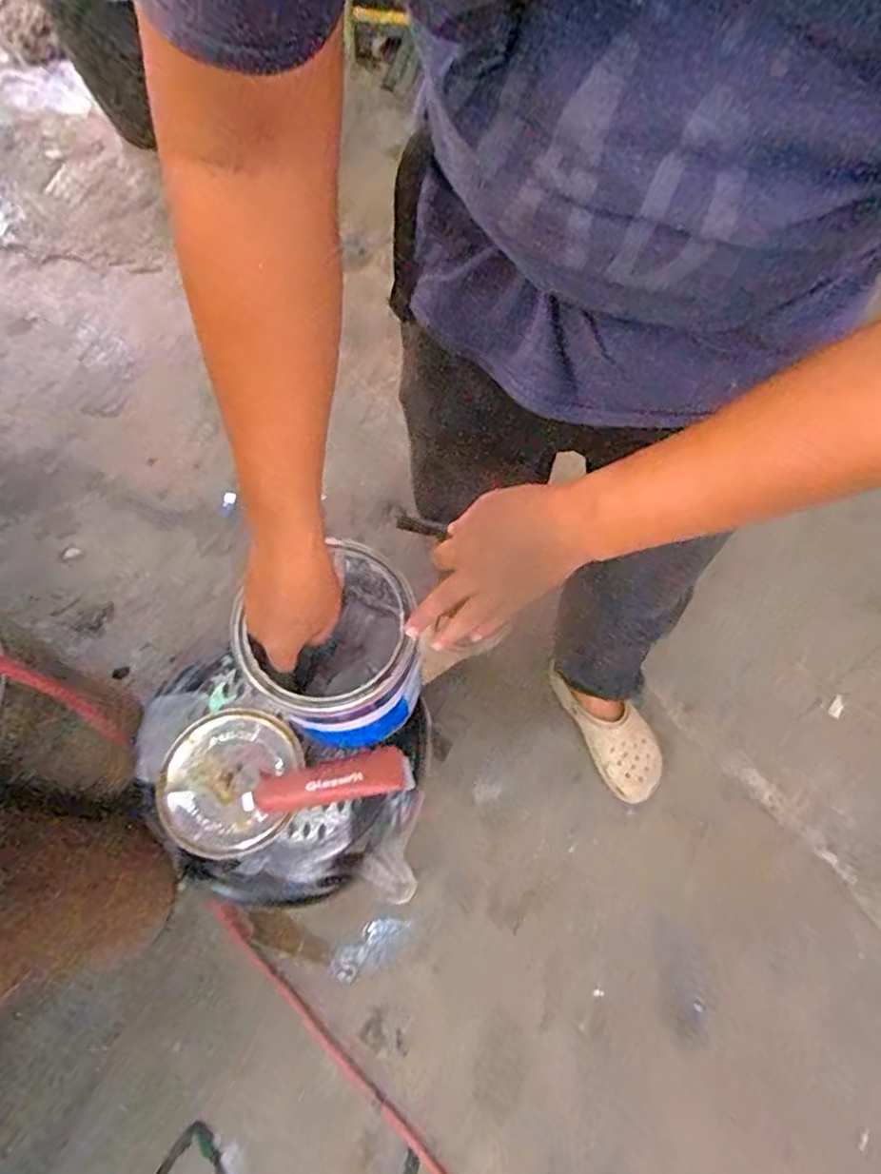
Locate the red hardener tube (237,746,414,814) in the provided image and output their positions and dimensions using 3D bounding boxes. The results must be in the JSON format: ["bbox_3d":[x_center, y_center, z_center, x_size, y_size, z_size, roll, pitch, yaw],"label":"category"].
[{"bbox_3d":[-0.122,0.209,0.699,0.177,0.029,0.049,-9,68,-8],"label":"red hardener tube"}]

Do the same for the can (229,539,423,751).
[{"bbox_3d":[-0.102,0.077,0.661,0.165,0.224,0.143,-34,70,-18],"label":"can"}]

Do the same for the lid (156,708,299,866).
[{"bbox_3d":[-0.233,0.211,0.708,0.143,0.012,0.155,2,67,-3],"label":"lid"}]

